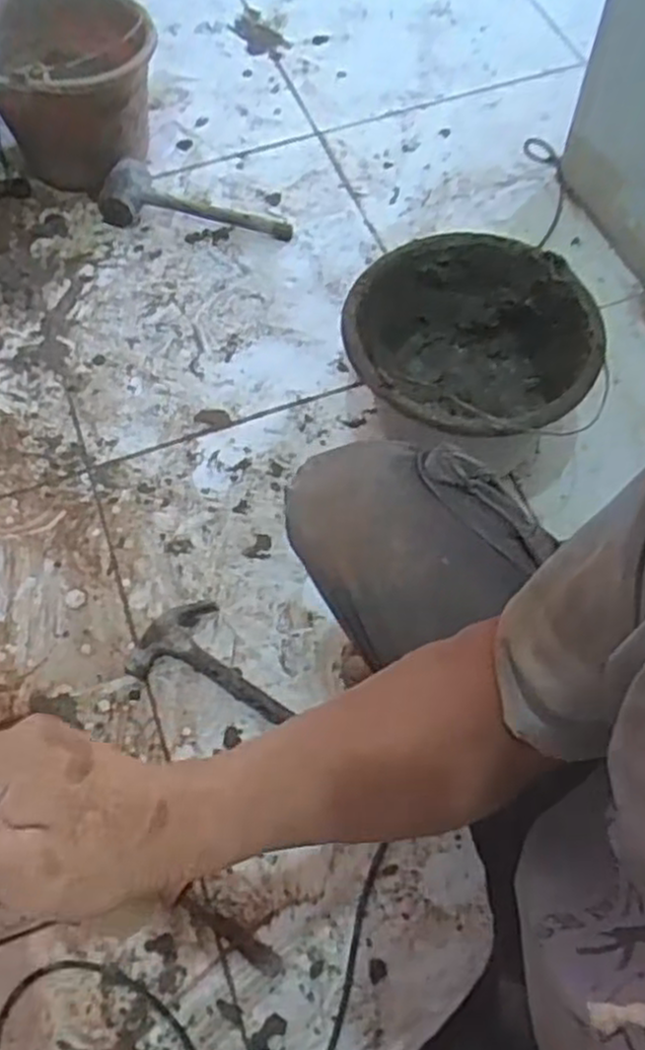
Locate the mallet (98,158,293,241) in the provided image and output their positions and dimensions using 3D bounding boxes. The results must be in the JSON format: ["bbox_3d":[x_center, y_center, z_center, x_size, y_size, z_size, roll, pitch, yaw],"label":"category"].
[{"bbox_3d":[-0.195,-0.466,1.163,0.287,0.048,0.116,25,66,13],"label":"mallet"}]

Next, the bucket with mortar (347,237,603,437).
[{"bbox_3d":[0.168,-0.186,0.905,0.259,0.187,0.261,0,63,1],"label":"bucket with mortar"}]

